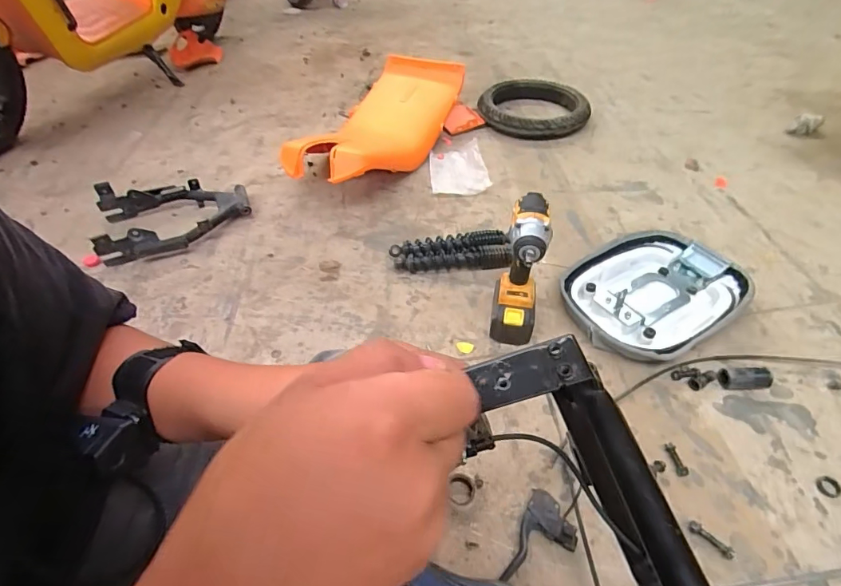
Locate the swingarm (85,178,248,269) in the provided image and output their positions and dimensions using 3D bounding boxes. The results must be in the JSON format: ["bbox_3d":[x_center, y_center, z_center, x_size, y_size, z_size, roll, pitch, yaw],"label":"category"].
[{"bbox_3d":[-0.592,-0.189,1.087,0.334,0.084,0.248,-20,50,-16],"label":"swingarm"}]

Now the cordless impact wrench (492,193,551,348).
[{"bbox_3d":[0.175,-0.026,0.796,0.071,0.269,0.133,9,48,10],"label":"cordless impact wrench"}]

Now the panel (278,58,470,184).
[{"bbox_3d":[-0.143,-0.488,1.320,0.337,0.162,0.661,17,50,17],"label":"panel"}]

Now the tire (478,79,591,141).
[{"bbox_3d":[0.396,-0.643,1.533,0.359,0.082,0.349,-1,47,1],"label":"tire"}]

